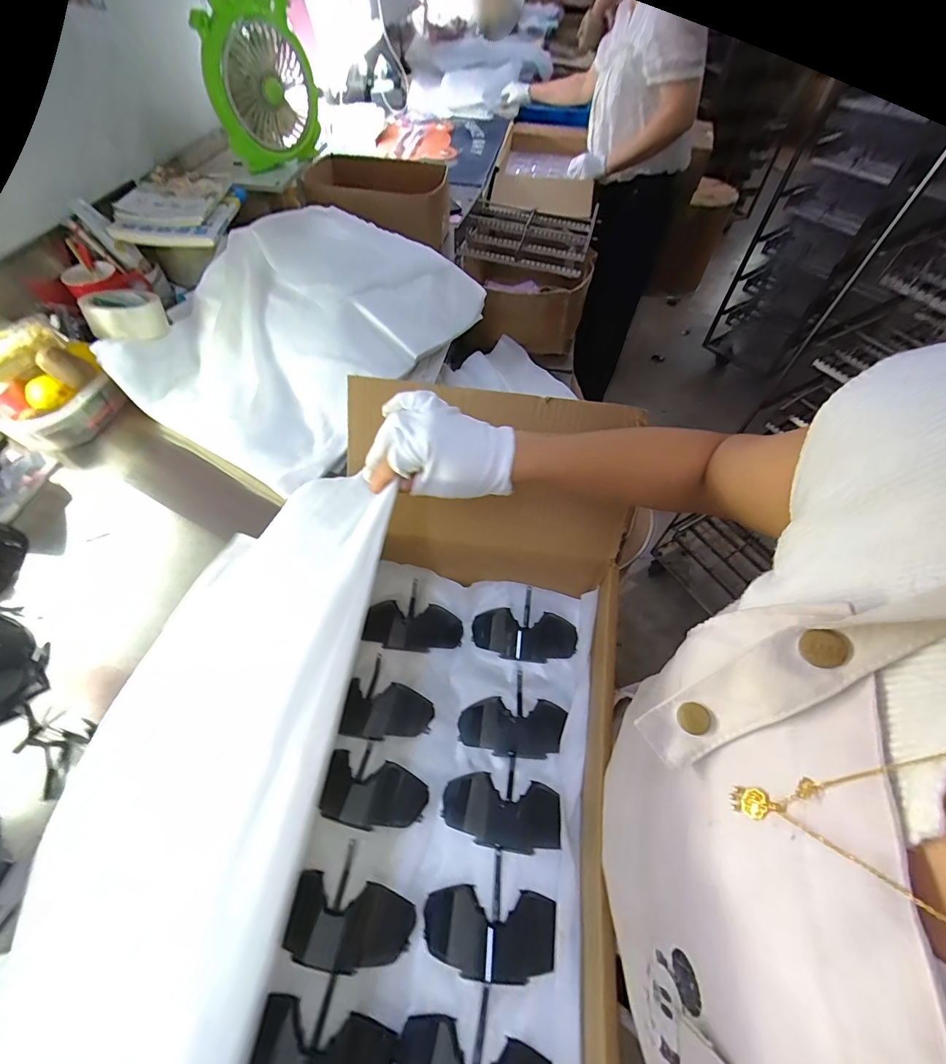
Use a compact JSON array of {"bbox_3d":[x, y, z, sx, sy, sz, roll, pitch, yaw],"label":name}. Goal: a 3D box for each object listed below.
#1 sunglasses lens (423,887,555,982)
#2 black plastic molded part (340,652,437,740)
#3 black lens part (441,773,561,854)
[{"bbox_3d":[0.014,0.361,0.390,0.116,0.034,0.058,3,56,1],"label":"sunglasses lens"},{"bbox_3d":[-0.095,0.193,0.488,0.099,0.017,0.081,11,56,6],"label":"black plastic molded part"},{"bbox_3d":[0.030,0.286,0.441,0.122,0.036,0.061,8,56,4],"label":"black lens part"}]

